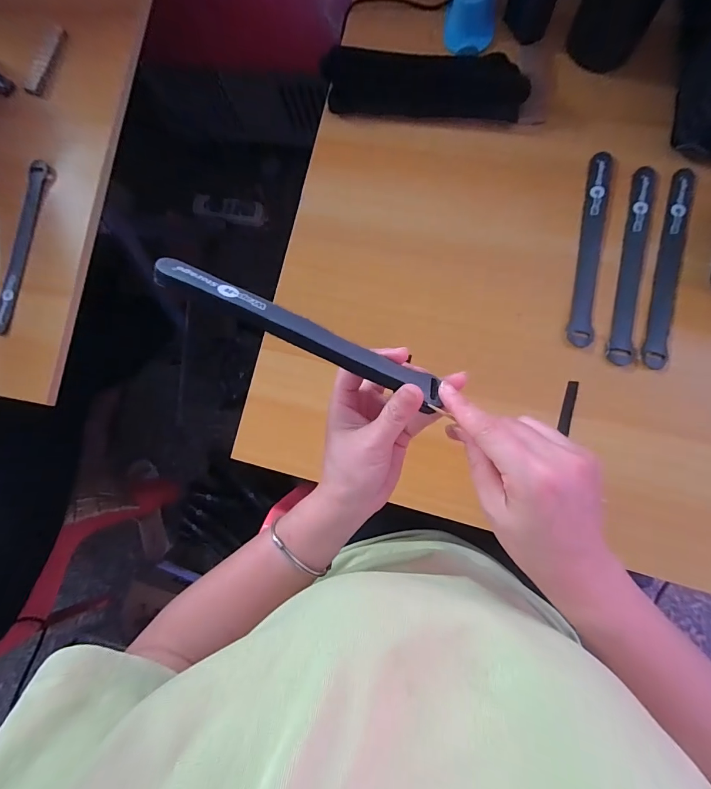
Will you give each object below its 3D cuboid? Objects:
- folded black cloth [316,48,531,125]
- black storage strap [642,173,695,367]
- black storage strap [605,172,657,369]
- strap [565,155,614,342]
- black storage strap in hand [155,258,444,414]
[{"bbox_3d":[0.067,-0.332,0.406,0.220,0.032,0.052,11,86,9],"label":"folded black cloth"},{"bbox_3d":[0.297,-0.121,0.360,0.021,0.004,0.196,14,83,11],"label":"black storage strap"},{"bbox_3d":[0.266,-0.126,0.366,0.021,0.004,0.198,11,83,11],"label":"black storage strap"},{"bbox_3d":[0.230,-0.145,0.372,0.022,0.004,0.199,11,83,7],"label":"strap"},{"bbox_3d":[-0.031,-0.038,0.245,0.190,0.016,0.020,24,88,-10],"label":"black storage strap in hand"}]

